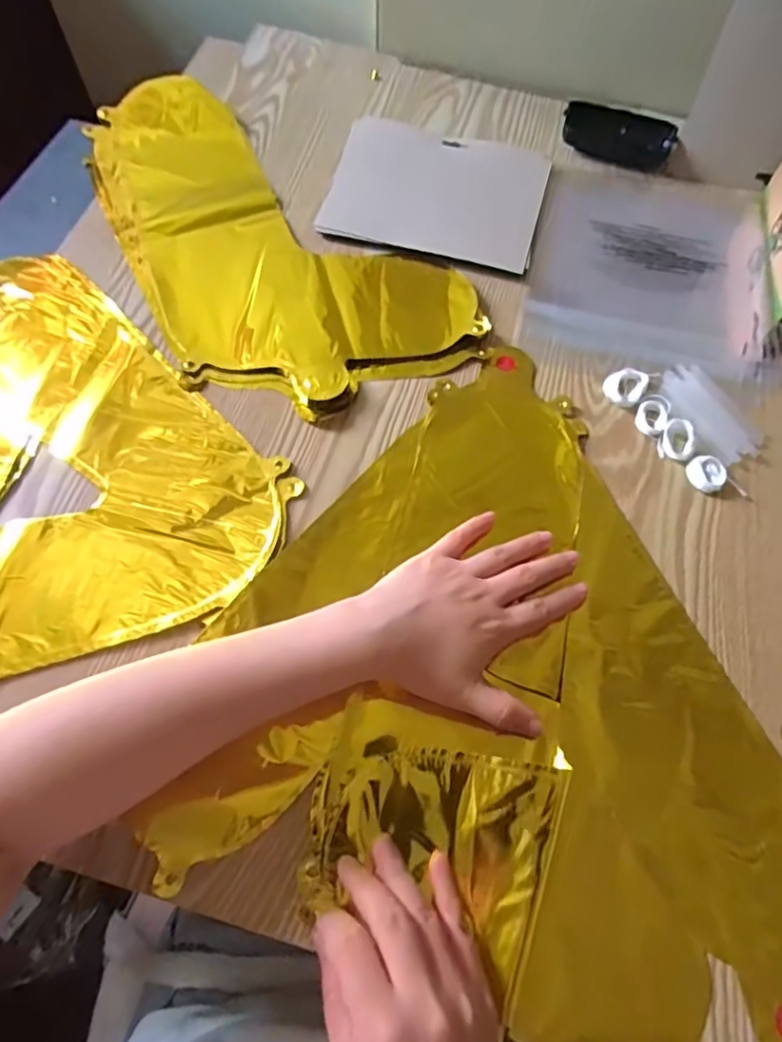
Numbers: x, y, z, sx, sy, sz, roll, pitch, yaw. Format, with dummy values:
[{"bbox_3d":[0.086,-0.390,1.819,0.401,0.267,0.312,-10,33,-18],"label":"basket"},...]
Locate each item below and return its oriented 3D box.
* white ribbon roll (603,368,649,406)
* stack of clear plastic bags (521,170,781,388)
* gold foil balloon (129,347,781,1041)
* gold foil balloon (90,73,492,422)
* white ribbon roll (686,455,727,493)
[{"bbox_3d":[0.185,-0.107,0.455,0.030,0.007,0.033,1,64,-2],"label":"white ribbon roll"},{"bbox_3d":[0.241,-0.239,0.525,0.212,0.011,0.246,13,65,4],"label":"stack of clear plastic bags"},{"bbox_3d":[0.097,0.076,0.368,0.361,0.013,0.393,23,66,8],"label":"gold foil balloon"},{"bbox_3d":[-0.120,-0.273,0.519,0.232,0.010,0.431,-25,68,-14],"label":"gold foil balloon"},{"bbox_3d":[0.232,-0.035,0.422,0.025,0.007,0.029,26,66,10],"label":"white ribbon roll"}]

